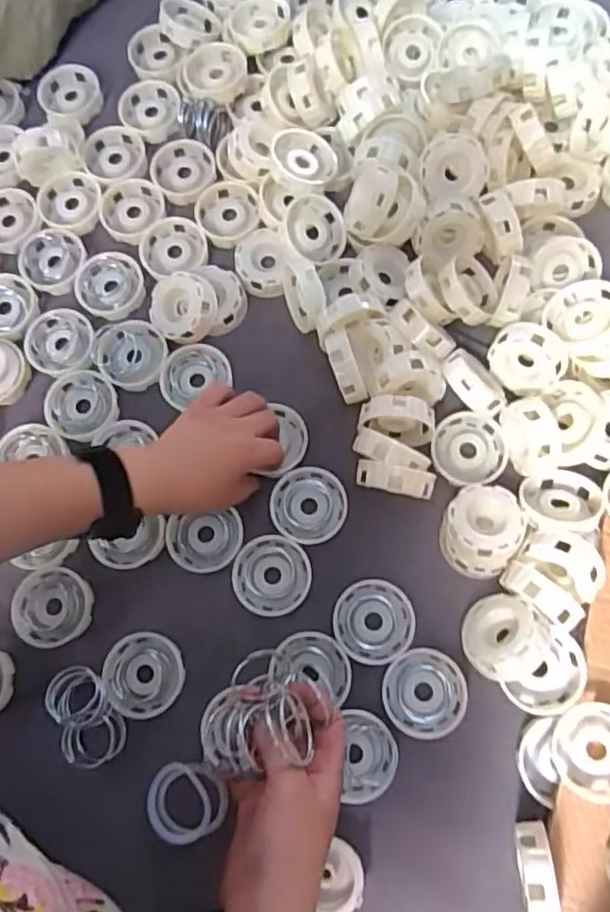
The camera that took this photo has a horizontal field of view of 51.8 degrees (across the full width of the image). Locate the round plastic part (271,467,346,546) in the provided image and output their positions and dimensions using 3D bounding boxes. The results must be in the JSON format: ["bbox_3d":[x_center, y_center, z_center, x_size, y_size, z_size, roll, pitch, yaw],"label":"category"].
[{"bbox_3d":[0.003,0.041,0.518,0.062,0.015,0.062,0,74,-1],"label":"round plastic part"}]

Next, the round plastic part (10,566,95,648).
[{"bbox_3d":[-0.207,0.124,0.514,0.062,0.011,0.059,0,74,-1],"label":"round plastic part"}]

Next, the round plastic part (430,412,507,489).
[{"bbox_3d":[0.137,-0.004,0.526,0.061,0.021,0.061,0,74,-1],"label":"round plastic part"}]

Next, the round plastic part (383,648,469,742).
[{"bbox_3d":[0.091,0.181,0.481,0.063,0.012,0.061,0,74,-1],"label":"round plastic part"}]

